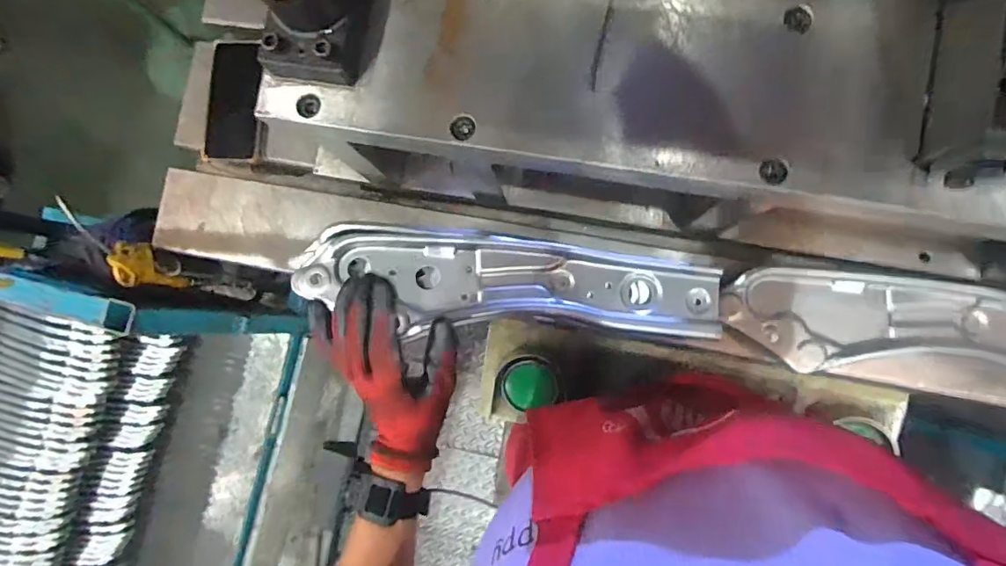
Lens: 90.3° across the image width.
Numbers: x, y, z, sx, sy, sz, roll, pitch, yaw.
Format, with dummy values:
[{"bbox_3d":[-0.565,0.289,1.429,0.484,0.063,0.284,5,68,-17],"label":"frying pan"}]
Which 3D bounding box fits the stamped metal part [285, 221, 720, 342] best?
[{"bbox_3d":[0.003,0.000,0.533,0.442,0.042,0.105,6,83,3],"label":"stamped metal part"}]

